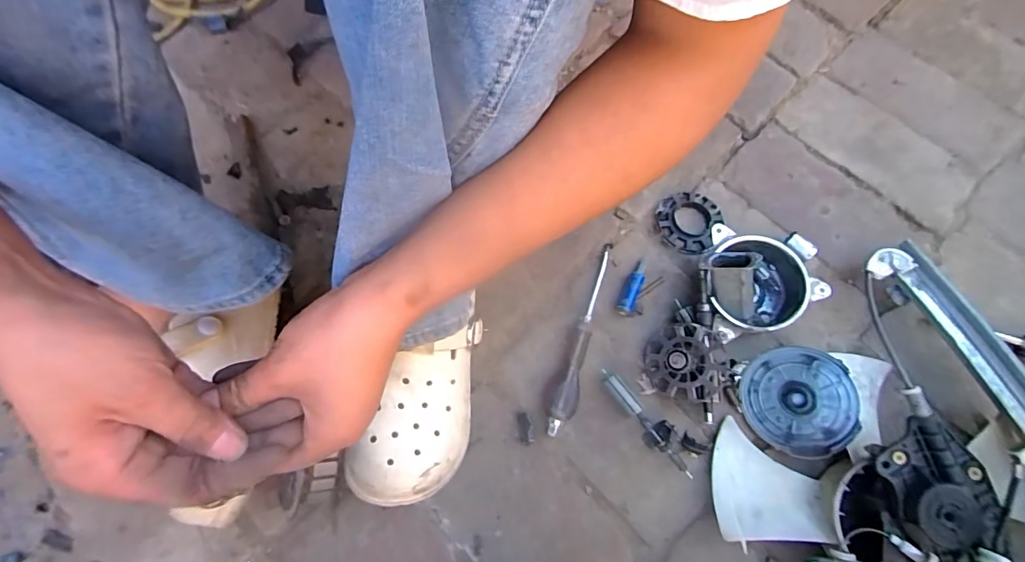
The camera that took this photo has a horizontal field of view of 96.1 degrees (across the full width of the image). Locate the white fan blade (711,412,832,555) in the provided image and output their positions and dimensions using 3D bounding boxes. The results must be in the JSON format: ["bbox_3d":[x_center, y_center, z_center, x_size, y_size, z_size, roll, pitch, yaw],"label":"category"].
[{"bbox_3d":[0.234,0.187,0.421,0.095,0.030,0.105,14,69,6],"label":"white fan blade"}]

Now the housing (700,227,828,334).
[{"bbox_3d":[0.260,-0.005,0.483,0.128,0.060,0.122,8,69,3],"label":"housing"}]

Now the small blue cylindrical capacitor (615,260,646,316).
[{"bbox_3d":[0.135,0.005,0.509,0.017,0.014,0.069,25,71,9],"label":"small blue cylindrical capacitor"}]

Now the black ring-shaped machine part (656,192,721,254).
[{"bbox_3d":[0.203,-0.073,0.538,0.068,0.016,0.078,27,71,10],"label":"black ring-shaped machine part"}]

